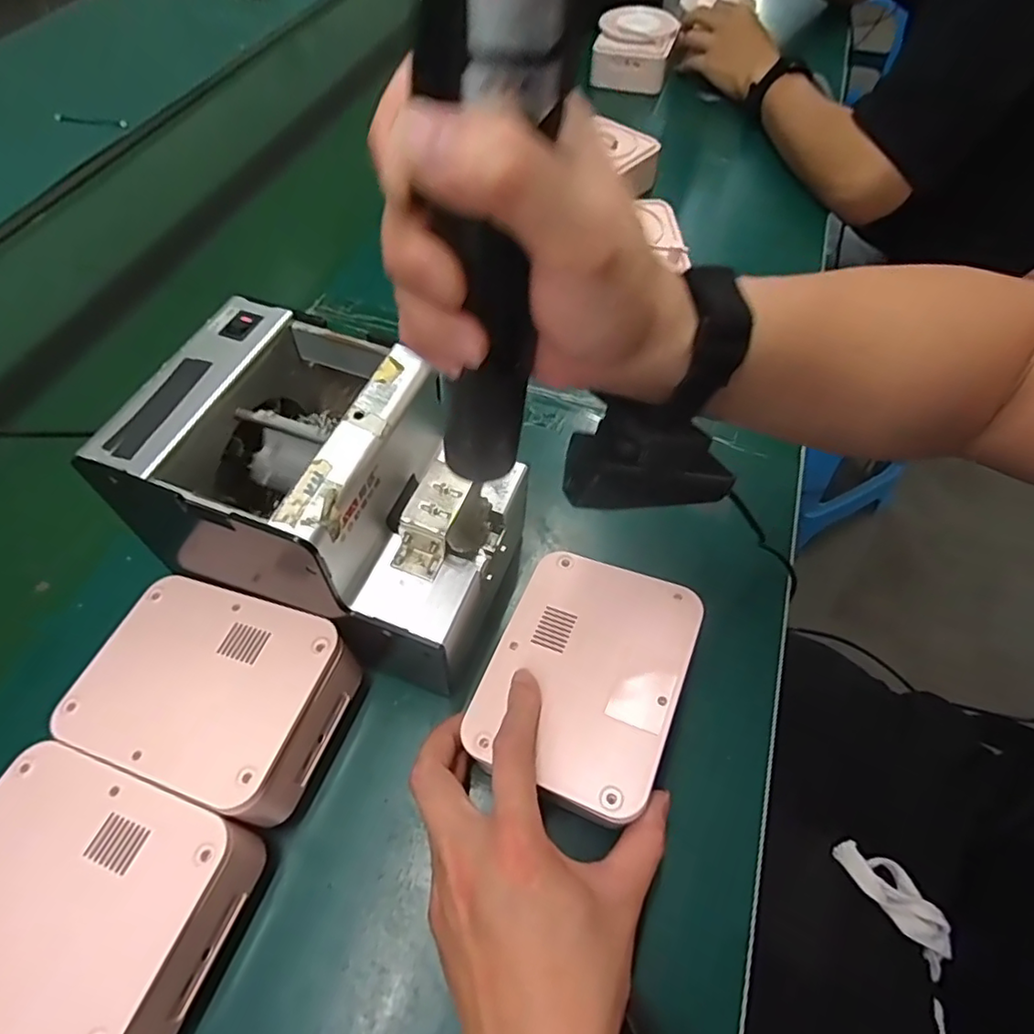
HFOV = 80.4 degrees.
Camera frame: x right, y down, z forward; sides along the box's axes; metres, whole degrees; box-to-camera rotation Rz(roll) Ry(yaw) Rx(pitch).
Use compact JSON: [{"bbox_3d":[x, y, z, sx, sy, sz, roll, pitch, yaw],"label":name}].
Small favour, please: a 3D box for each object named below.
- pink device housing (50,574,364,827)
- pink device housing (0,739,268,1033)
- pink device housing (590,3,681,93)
[{"bbox_3d":[-0.162,0.092,0.326,0.127,0.040,0.096,16,58,12],"label":"pink device housing"},{"bbox_3d":[-0.197,0.170,0.276,0.130,0.036,0.096,16,58,12],"label":"pink device housing"},{"bbox_3d":[0.157,-0.621,0.810,0.099,0.059,0.120,13,57,10],"label":"pink device housing"}]

